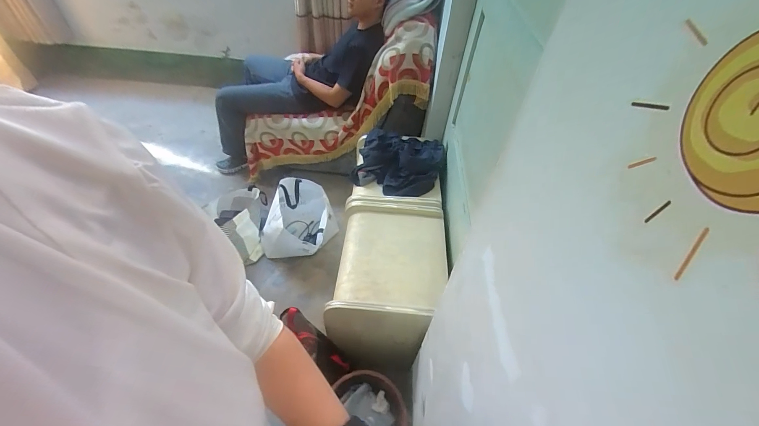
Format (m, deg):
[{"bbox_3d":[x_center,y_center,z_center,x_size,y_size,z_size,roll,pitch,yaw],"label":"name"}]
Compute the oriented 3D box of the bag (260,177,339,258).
[{"bbox_3d":[-0.411,0.043,1.679,0.309,0.280,0.331,10,48,5],"label":"bag"}]

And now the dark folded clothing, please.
[{"bbox_3d":[0.085,-0.241,1.453,0.368,0.099,0.387,12,48,6],"label":"dark folded clothing"}]

